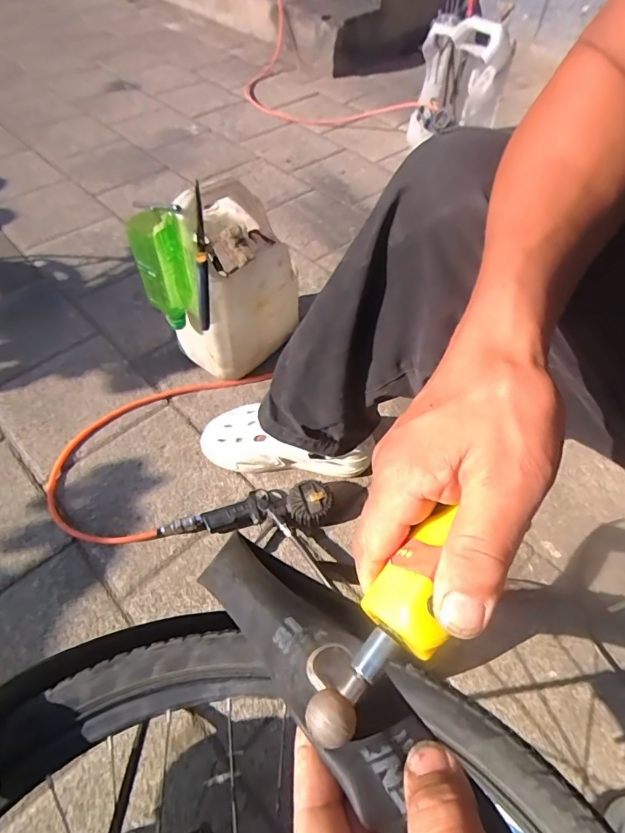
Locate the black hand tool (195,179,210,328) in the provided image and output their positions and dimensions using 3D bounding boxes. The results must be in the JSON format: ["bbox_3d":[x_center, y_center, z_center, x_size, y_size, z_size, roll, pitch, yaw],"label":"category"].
[{"bbox_3d":[-0.151,-0.214,0.635,0.013,0.187,0.029,-1,13,-4],"label":"black hand tool"}]

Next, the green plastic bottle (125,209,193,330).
[{"bbox_3d":[-0.221,-0.219,0.677,0.066,0.166,0.073,-18,57,-17],"label":"green plastic bottle"}]

